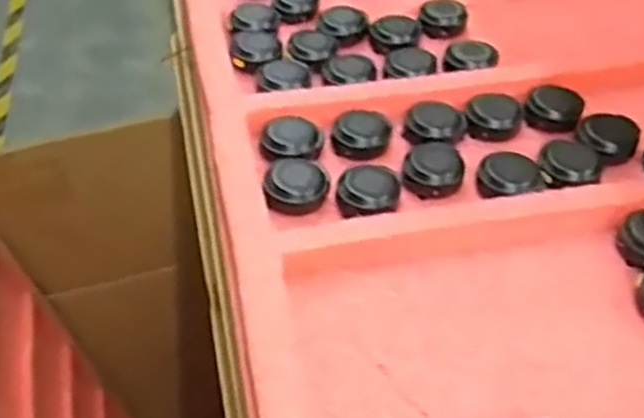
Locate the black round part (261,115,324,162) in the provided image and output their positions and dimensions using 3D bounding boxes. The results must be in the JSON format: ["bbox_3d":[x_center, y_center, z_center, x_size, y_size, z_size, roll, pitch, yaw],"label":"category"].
[{"bbox_3d":[-0.015,-0.035,0.372,0.029,0.008,0.029,-1,43,1],"label":"black round part"}]

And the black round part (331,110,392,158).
[{"bbox_3d":[0.020,-0.038,0.379,0.029,0.010,0.029,-1,43,1],"label":"black round part"}]

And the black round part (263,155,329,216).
[{"bbox_3d":[-0.011,-0.012,0.350,0.028,0.010,0.031,-3,43,0],"label":"black round part"}]

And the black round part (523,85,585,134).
[{"bbox_3d":[0.122,-0.053,0.395,0.028,0.008,0.032,19,47,21],"label":"black round part"}]

